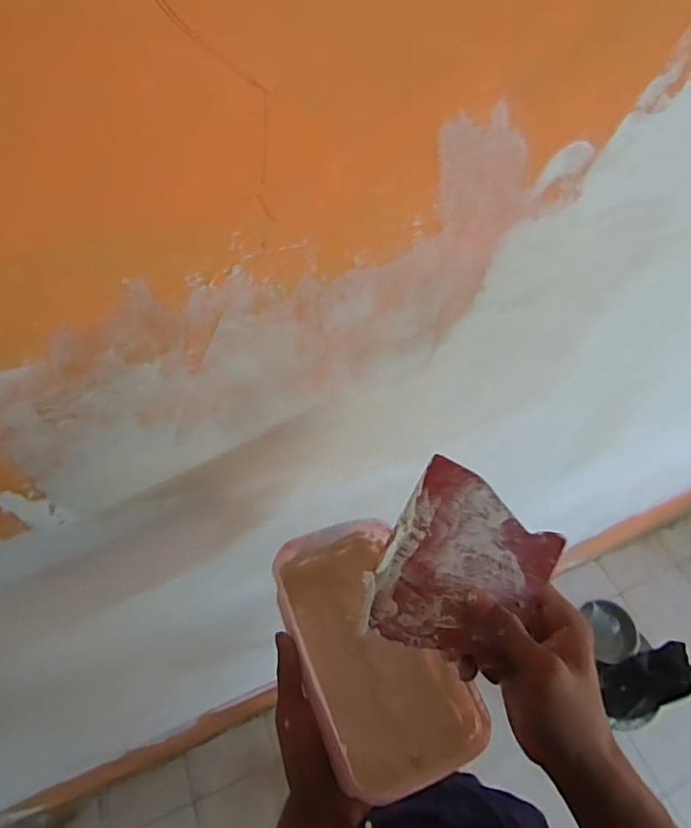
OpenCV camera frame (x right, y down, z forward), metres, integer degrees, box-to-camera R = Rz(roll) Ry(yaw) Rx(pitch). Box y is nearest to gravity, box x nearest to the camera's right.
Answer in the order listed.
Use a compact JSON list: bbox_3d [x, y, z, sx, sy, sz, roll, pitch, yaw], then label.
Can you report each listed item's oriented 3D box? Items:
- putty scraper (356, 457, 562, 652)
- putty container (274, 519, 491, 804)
[{"bbox_3d":[0.077,0.108,0.343,0.103,0.007,0.120,32,81,5],"label":"putty scraper"},{"bbox_3d":[0.022,0.183,0.400,0.107,0.059,0.188,-25,60,-15],"label":"putty container"}]

